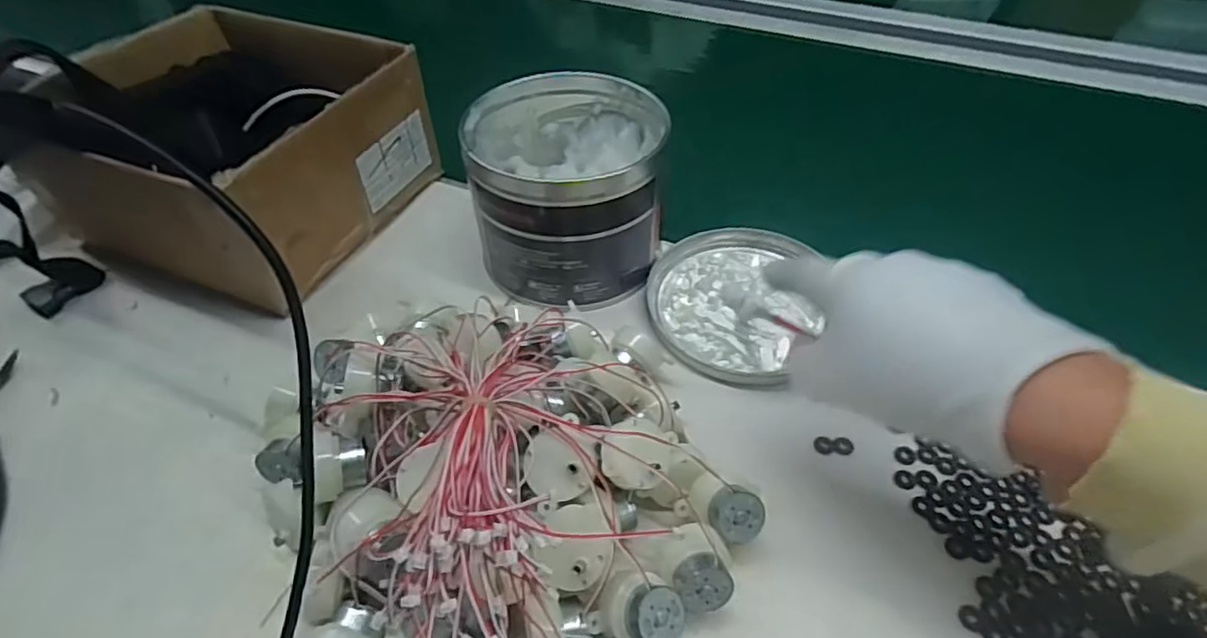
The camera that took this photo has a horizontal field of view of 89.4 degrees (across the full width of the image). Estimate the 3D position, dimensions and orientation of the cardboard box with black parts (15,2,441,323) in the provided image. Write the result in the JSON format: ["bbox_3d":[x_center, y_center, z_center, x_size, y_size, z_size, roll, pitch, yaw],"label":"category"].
[{"bbox_3d":[-0.262,-0.123,0.451,0.203,0.113,0.186,17,50,16],"label":"cardboard box with black parts"}]

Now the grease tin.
[{"bbox_3d":[-0.023,-0.089,0.415,0.121,0.104,0.138,-4,47,-2],"label":"grease tin"}]

